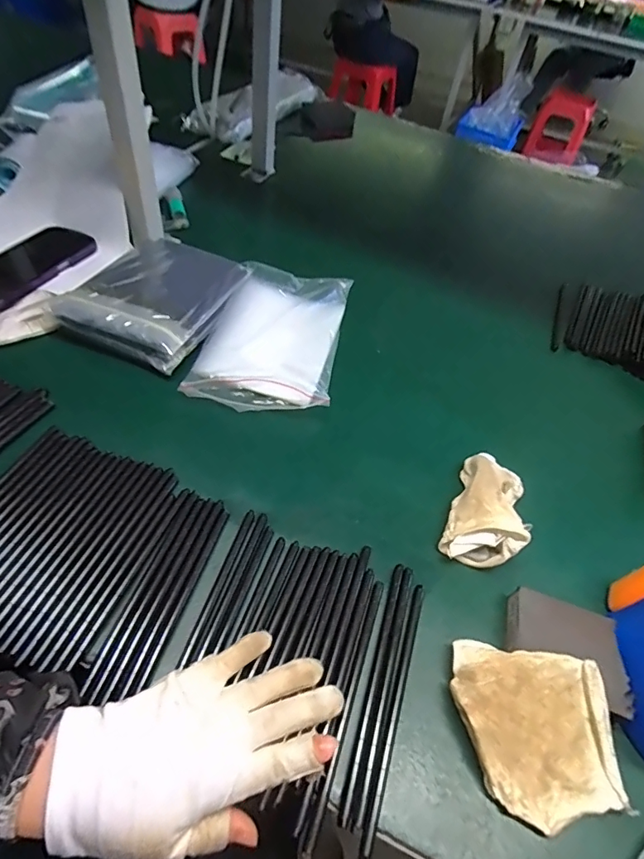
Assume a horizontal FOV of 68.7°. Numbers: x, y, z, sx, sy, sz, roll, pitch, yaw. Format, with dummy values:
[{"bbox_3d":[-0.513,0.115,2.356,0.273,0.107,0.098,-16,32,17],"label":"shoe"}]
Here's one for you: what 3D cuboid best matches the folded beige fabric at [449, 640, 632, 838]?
[{"bbox_3d":[0.143,0.195,0.315,0.094,0.033,0.107,-7,52,-14],"label":"folded beige fabric"}]

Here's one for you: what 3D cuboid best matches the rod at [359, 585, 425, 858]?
[{"bbox_3d":[0.053,0.189,0.329,0.008,0.009,0.173,19,51,7],"label":"rod"}]

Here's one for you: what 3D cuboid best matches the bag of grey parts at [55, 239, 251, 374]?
[{"bbox_3d":[-0.188,-0.152,0.545,0.146,0.050,0.188,21,51,9],"label":"bag of grey parts"}]

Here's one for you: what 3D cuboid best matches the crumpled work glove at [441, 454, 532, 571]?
[{"bbox_3d":[0.149,0.069,0.421,0.061,0.043,0.117,23,51,10],"label":"crumpled work glove"}]

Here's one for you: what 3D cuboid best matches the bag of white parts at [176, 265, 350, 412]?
[{"bbox_3d":[-0.054,-0.114,0.548,0.146,0.036,0.227,10,50,0],"label":"bag of white parts"}]

